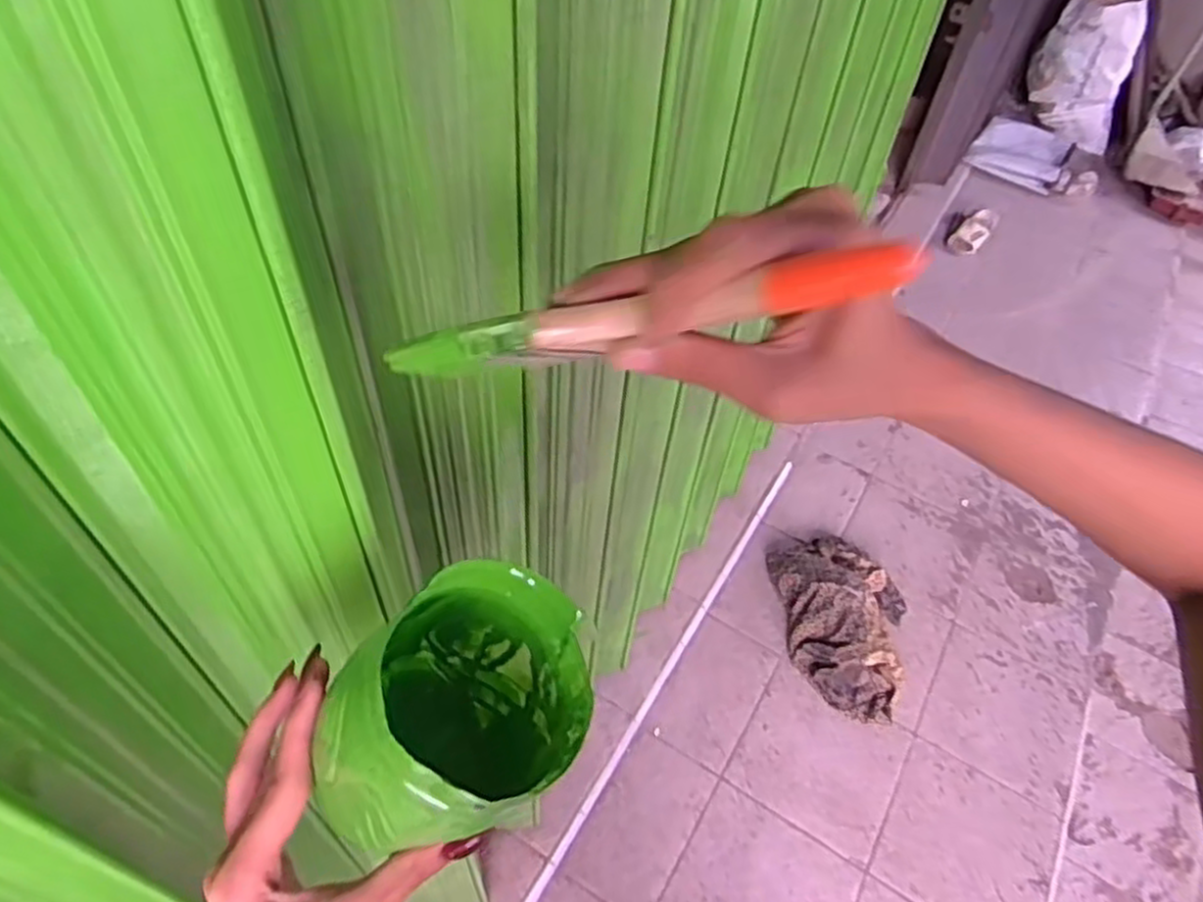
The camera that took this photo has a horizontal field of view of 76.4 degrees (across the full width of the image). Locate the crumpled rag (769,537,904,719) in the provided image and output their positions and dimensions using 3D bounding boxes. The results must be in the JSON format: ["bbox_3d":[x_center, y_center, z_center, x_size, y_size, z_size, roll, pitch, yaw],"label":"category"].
[{"bbox_3d":[0.533,0.356,1.632,0.278,0.088,0.407,-2,50,-6],"label":"crumpled rag"}]

